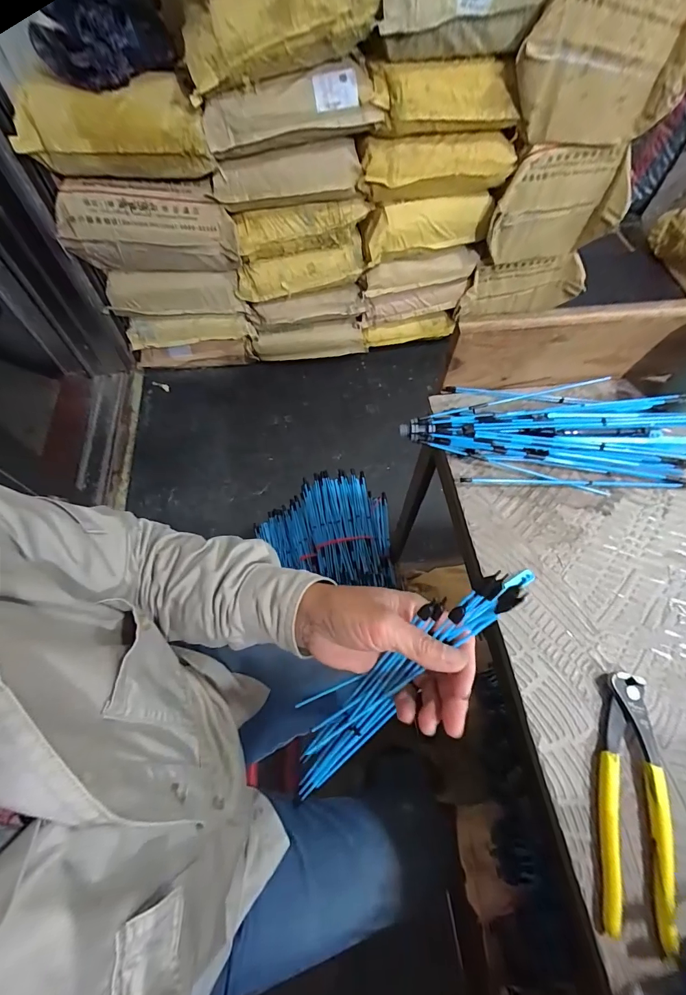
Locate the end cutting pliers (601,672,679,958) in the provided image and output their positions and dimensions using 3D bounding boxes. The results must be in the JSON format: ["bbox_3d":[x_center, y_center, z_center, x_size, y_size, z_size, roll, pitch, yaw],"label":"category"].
[{"bbox_3d":[0.219,0.223,0.298,0.042,0.015,0.166,14,62,7],"label":"end cutting pliers"}]

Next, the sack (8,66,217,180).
[{"bbox_3d":[-0.555,-0.890,0.962,0.433,0.163,0.159,-10,62,-6],"label":"sack"}]

